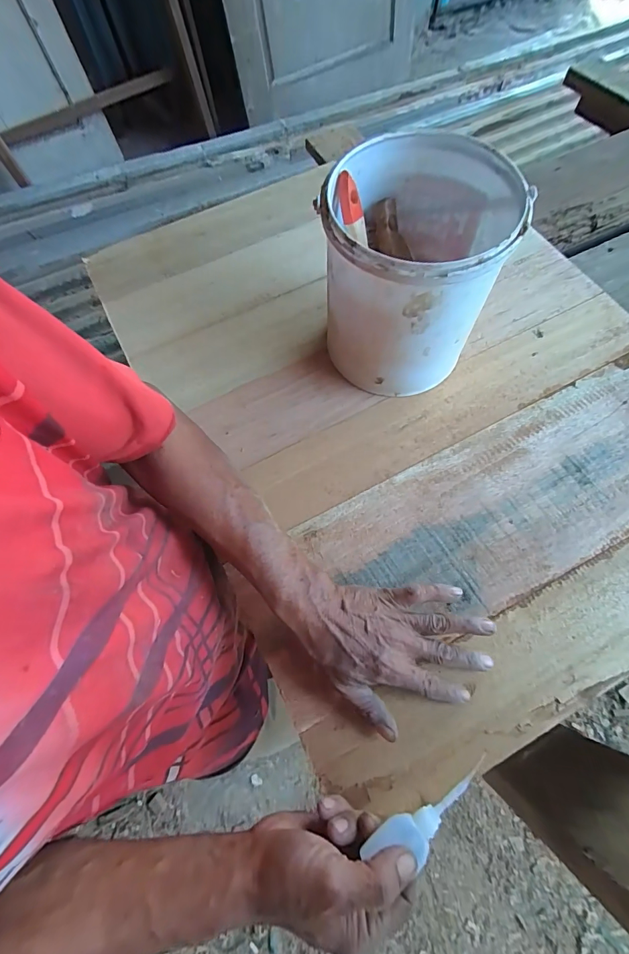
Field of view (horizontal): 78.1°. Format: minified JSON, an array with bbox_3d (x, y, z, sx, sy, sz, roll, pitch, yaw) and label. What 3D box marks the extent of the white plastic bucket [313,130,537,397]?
[{"bbox_3d":[0.096,-0.209,0.427,0.168,0.193,0.177,-1,70,3],"label":"white plastic bucket"}]

